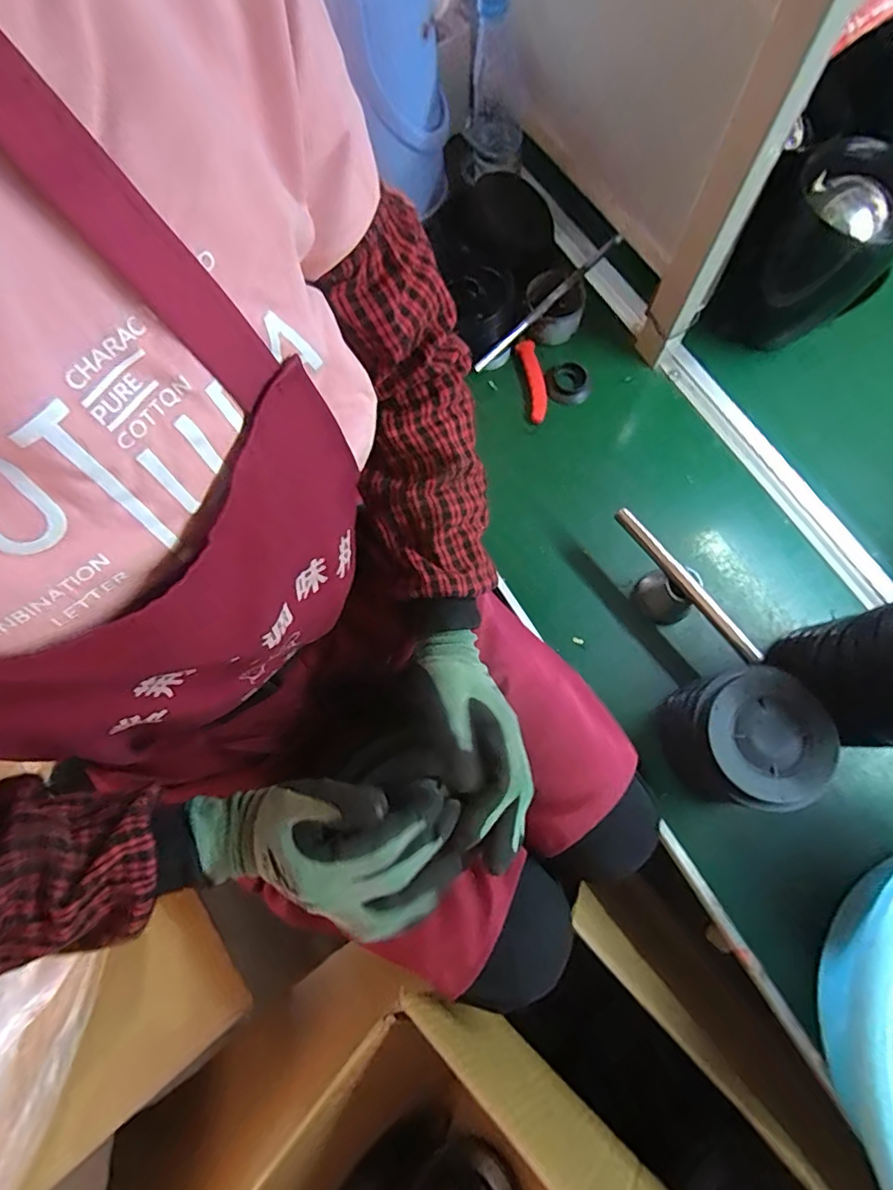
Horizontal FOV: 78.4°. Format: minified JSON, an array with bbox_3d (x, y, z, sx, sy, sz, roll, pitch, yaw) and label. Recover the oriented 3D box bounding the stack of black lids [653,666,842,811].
[{"bbox_3d":[0.284,0.138,0.528,0.120,0.100,0.122,-20,73,-4],"label":"stack of black lids"}]

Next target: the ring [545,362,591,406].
[{"bbox_3d":[0.150,-0.265,0.697,0.051,0.031,0.053,-1,73,2],"label":"ring"}]

